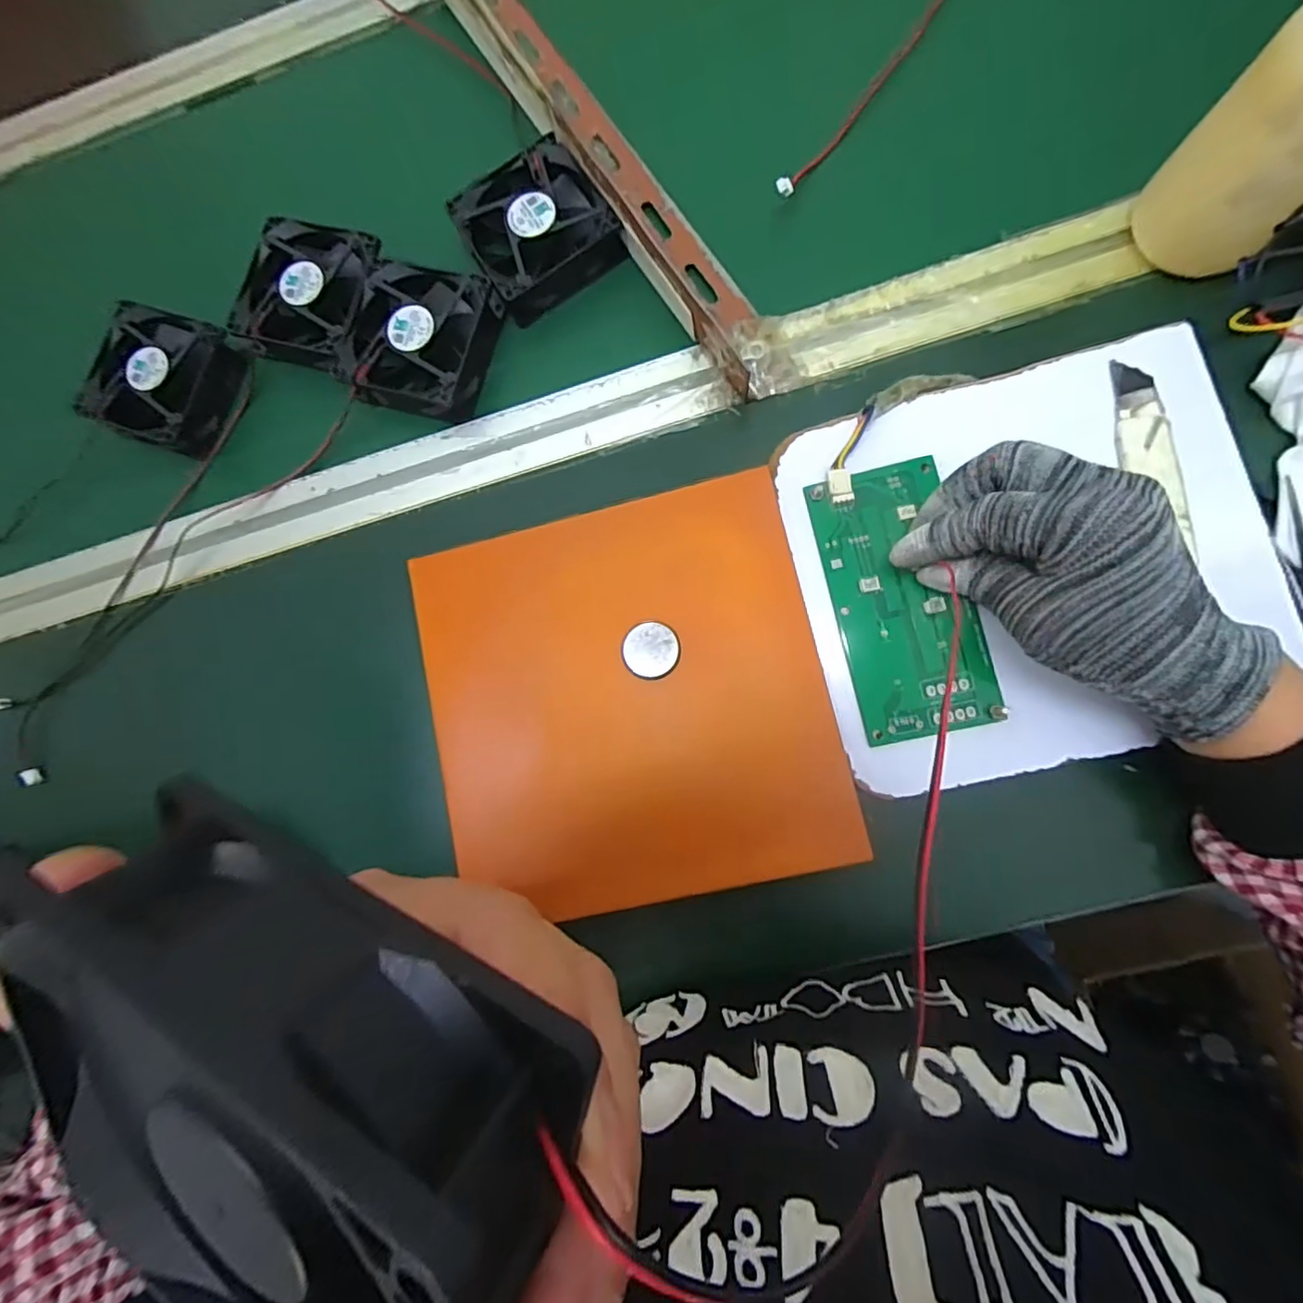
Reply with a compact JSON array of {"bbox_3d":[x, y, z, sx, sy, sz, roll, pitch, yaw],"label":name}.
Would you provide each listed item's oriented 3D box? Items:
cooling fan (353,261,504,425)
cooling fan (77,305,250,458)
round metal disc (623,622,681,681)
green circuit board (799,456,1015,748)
[{"bbox_3d":[-0.139,-0.186,0.352,0.076,0.021,0.081,15,87,9],"label":"cooling fan"},{"bbox_3d":[-0.309,-0.172,0.374,0.089,0.029,0.081,20,88,9],"label":"cooling fan"},{"bbox_3d":[0.000,-0.001,0.297,0.028,0.004,0.028,-1,85,8],"label":"round metal disc"},{"bbox_3d":[0.123,-0.026,0.289,0.065,0.007,0.133,-15,83,7],"label":"green circuit board"}]

